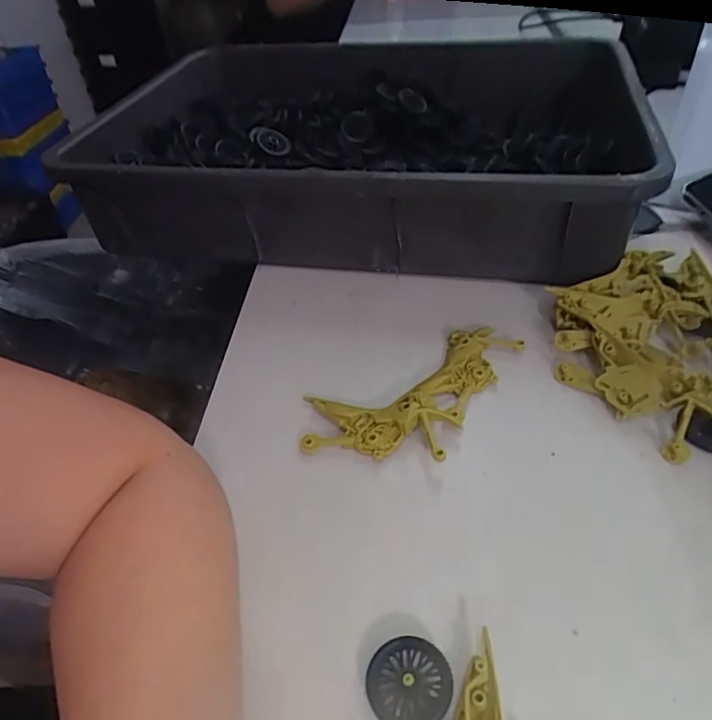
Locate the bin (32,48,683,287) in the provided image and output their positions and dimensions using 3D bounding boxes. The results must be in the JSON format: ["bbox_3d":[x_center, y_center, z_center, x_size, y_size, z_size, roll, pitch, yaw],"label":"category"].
[{"bbox_3d":[0.009,-0.209,0.550,0.481,0.119,0.335,4,45,12],"label":"bin"}]

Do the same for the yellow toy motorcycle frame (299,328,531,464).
[{"bbox_3d":[0.037,0.019,0.370,0.090,0.020,0.152,25,52,29],"label":"yellow toy motorcycle frame"}]

